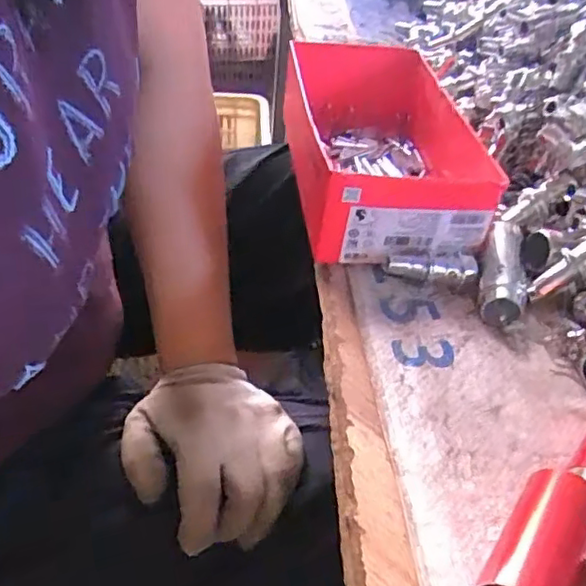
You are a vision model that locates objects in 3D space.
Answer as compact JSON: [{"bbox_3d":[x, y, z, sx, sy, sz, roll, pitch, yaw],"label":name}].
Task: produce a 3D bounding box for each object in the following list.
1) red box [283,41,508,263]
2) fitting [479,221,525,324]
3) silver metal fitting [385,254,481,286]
[{"bbox_3d":[0.054,-0.100,0.411,0.101,0.054,0.192,-1,42,-8],"label":"red box"},{"bbox_3d":[0.118,-0.013,0.355,0.022,0.020,0.072,11,41,6],"label":"fitting"},{"bbox_3d":[0.079,-0.014,0.351,0.051,0.016,0.015,0,42,-8],"label":"silver metal fitting"}]

